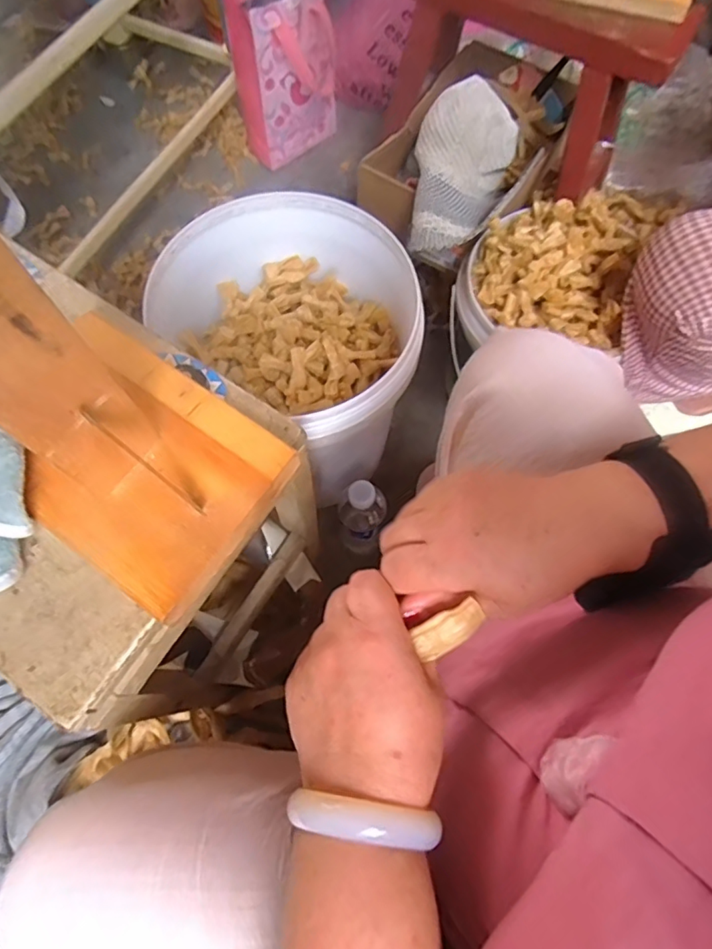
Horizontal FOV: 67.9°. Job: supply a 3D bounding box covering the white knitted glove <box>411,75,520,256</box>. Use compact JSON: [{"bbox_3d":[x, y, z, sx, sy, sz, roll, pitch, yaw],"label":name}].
[{"bbox_3d":[0.141,-0.407,0.718,0.131,0.115,0.257,16,71,5],"label":"white knitted glove"}]

